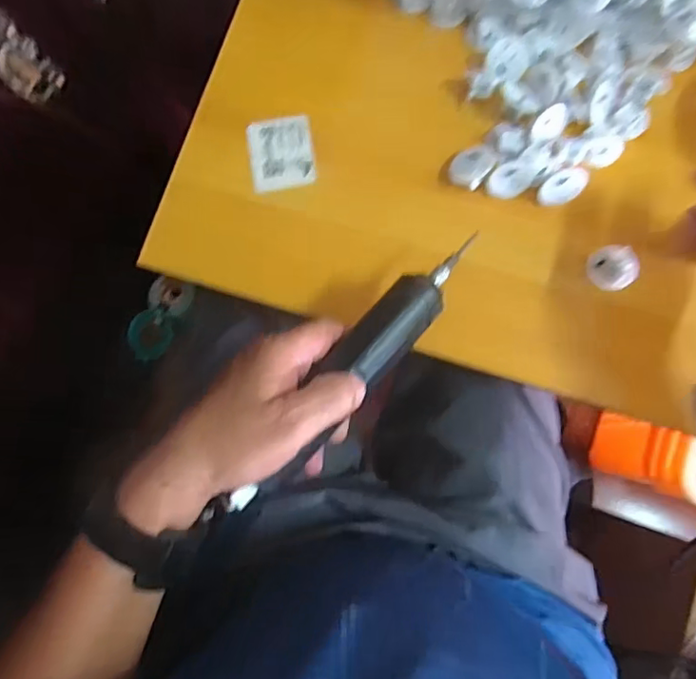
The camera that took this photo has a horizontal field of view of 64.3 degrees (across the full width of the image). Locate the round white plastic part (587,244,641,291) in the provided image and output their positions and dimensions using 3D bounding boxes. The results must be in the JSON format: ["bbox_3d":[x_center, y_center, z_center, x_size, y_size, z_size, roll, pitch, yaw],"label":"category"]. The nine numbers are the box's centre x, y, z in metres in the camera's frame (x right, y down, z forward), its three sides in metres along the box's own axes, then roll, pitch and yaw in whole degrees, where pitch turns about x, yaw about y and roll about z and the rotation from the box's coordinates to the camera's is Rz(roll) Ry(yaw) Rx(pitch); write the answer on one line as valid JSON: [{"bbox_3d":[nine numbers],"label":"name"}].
[{"bbox_3d":[0.197,-0.053,0.410,0.029,0.019,0.033,-24,81,-2],"label":"round white plastic part"}]

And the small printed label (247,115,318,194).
[{"bbox_3d":[-0.054,-0.151,0.449,0.052,0.005,0.059,-11,81,0],"label":"small printed label"}]

